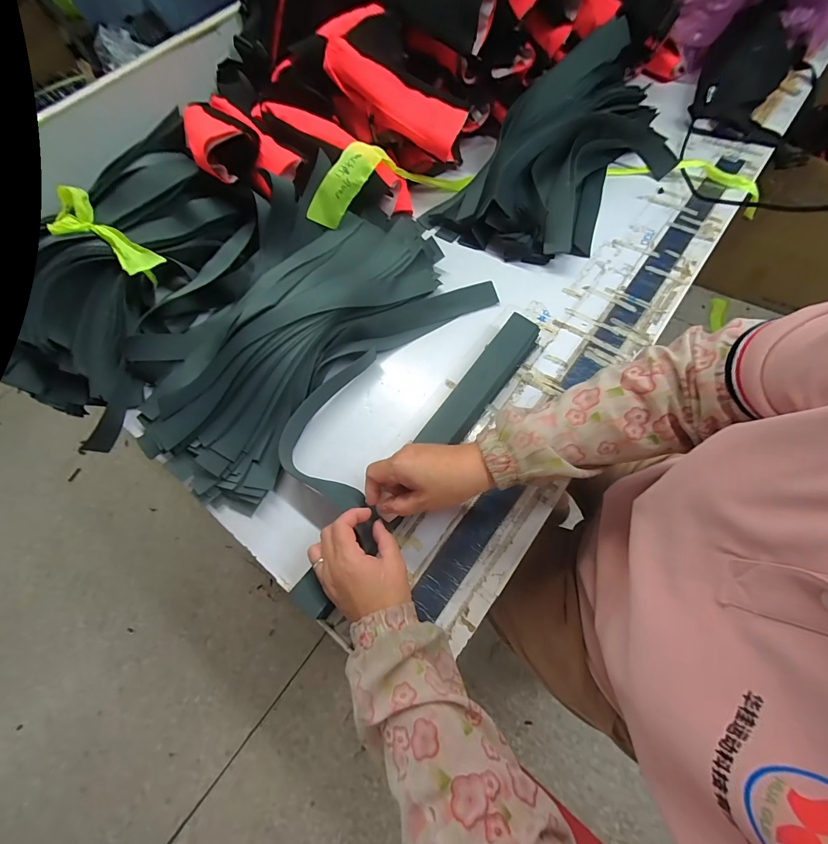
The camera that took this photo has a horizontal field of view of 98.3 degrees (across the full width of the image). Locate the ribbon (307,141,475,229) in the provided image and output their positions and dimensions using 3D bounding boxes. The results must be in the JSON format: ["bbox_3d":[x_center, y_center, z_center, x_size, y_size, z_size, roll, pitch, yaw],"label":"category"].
[{"bbox_3d":[-0.033,-0.417,0.614,0.314,0.100,0.047,-27,65,-25],"label":"ribbon"}]

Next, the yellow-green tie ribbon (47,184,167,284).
[{"bbox_3d":[-0.437,-0.261,0.498,0.219,0.047,0.073,34,73,18],"label":"yellow-green tie ribbon"}]

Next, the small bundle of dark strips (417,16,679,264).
[{"bbox_3d":[0.257,-0.467,0.612,0.294,0.124,0.433,34,73,18],"label":"small bundle of dark strips"}]

